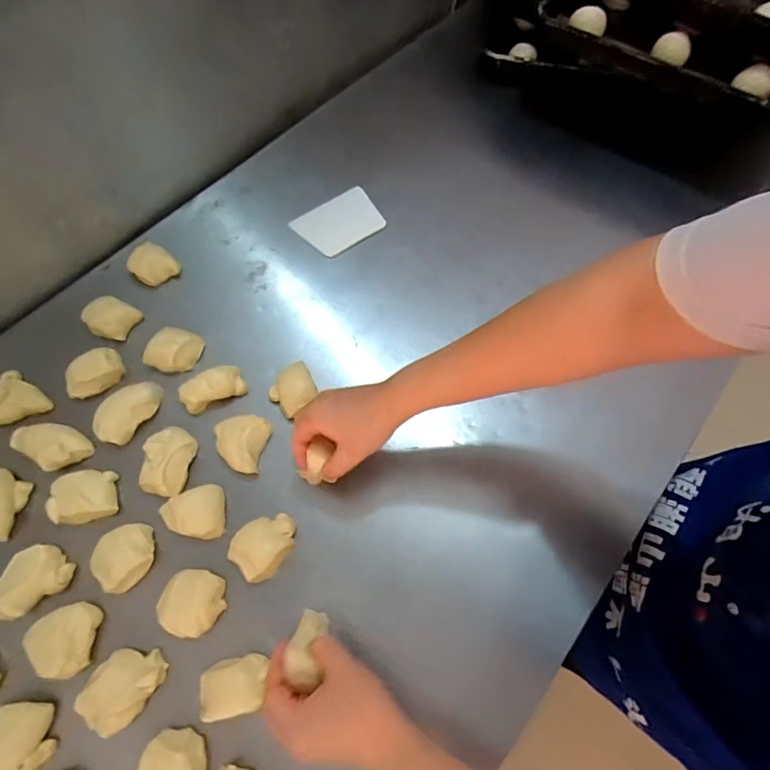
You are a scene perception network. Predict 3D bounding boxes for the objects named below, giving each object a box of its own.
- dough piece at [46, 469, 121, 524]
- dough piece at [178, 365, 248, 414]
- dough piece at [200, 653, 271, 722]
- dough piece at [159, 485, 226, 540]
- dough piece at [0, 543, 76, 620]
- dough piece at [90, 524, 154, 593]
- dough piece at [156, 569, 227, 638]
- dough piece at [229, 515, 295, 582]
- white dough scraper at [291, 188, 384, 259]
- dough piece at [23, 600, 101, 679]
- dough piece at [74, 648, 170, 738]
[{"bbox_3d":[-0.340,0.127,0.517,0.066,0.034,0.056,-13,67,-5],"label":"dough piece"},{"bbox_3d":[-0.219,0.002,0.575,0.077,0.035,0.046,-25,68,-9],"label":"dough piece"},{"bbox_3d":[-0.142,0.291,0.440,0.073,0.039,0.048,-12,67,-4],"label":"dough piece"},{"bbox_3d":[-0.214,0.145,0.510,0.065,0.023,0.058,-8,66,-2],"label":"dough piece"},{"bbox_3d":[-0.375,0.207,0.479,0.074,0.036,0.052,-38,71,-14],"label":"dough piece"},{"bbox_3d":[-0.282,0.188,0.491,0.063,0.032,0.065,-18,67,-7],"label":"dough piece"},{"bbox_3d":[-0.200,0.227,0.473,0.062,0.033,0.061,-6,66,-1],"label":"dough piece"},{"bbox_3d":[-0.131,0.174,0.497,0.058,0.027,0.071,40,73,17],"label":"dough piece"},{"bbox_3d":[-0.069,-0.250,0.698,0.125,0.010,0.094,-31,76,-14],"label":"white dough scraper"},{"bbox_3d":[-0.319,0.258,0.456,0.060,0.041,0.059,0,66,1],"label":"dough piece"},{"bbox_3d":[-0.256,0.296,0.445,0.058,0.025,0.074,32,71,14],"label":"dough piece"}]

